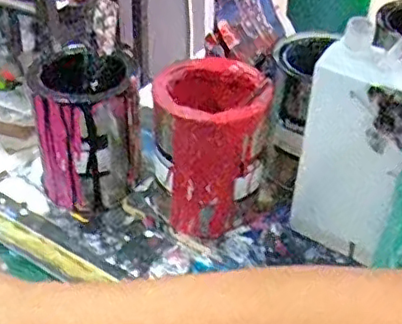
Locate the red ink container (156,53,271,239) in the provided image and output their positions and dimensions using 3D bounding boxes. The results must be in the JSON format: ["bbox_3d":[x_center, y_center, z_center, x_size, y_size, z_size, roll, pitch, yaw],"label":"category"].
[{"bbox_3d":[0.009,-0.012,0.604,0.105,0.146,0.111,10,39,9],"label":"red ink container"}]

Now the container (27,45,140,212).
[{"bbox_3d":[-0.115,-0.035,0.631,0.098,0.168,0.084,-3,39,-6],"label":"container"}]

